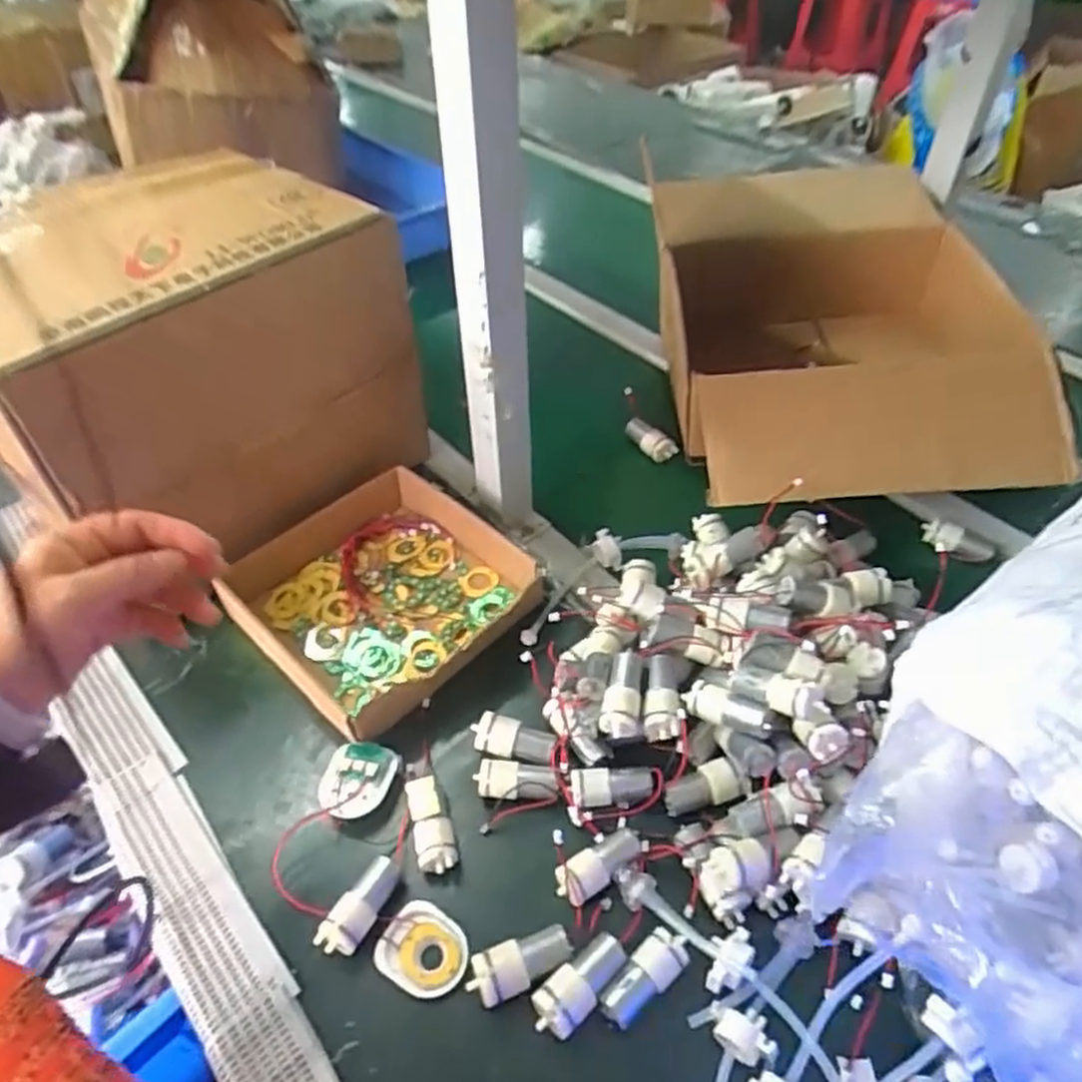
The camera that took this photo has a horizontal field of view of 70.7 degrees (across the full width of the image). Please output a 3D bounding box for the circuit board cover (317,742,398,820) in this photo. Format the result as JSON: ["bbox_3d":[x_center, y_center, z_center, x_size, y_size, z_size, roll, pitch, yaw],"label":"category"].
[{"bbox_3d":[-0.139,0.182,0.576,0.048,0.022,0.059,13,48,14],"label":"circuit board cover"}]

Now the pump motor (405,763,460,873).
[{"bbox_3d":[-0.084,0.200,0.561,0.027,0.026,0.087,-15,48,-12],"label":"pump motor"}]

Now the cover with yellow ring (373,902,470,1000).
[{"bbox_3d":[-0.078,0.270,0.506,0.060,0.007,0.051,21,50,20],"label":"cover with yellow ring"}]

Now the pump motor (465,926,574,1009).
[{"bbox_3d":[-0.013,0.273,0.489,0.066,0.023,0.030,-15,48,-12],"label":"pump motor"}]

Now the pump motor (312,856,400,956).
[{"bbox_3d":[-0.120,0.248,0.514,0.027,0.026,0.065,28,53,25],"label":"pump motor"}]

